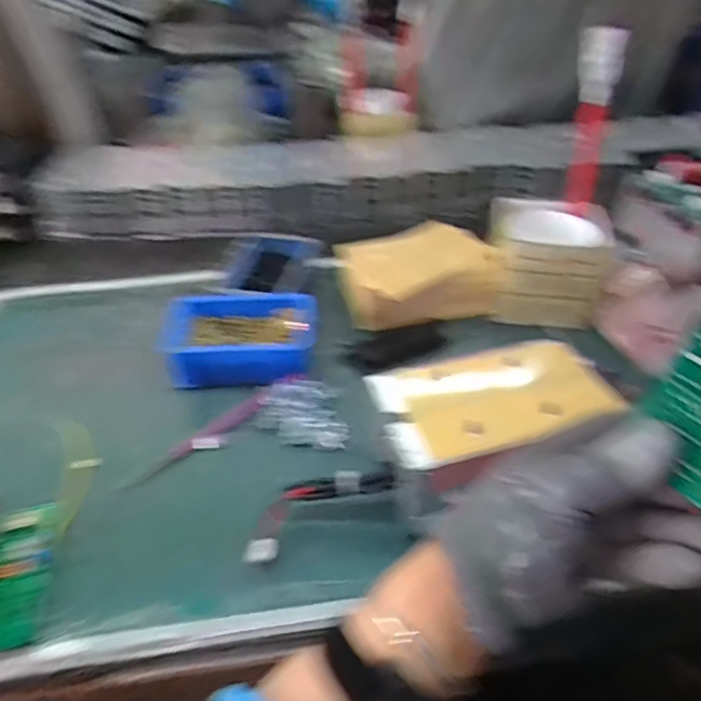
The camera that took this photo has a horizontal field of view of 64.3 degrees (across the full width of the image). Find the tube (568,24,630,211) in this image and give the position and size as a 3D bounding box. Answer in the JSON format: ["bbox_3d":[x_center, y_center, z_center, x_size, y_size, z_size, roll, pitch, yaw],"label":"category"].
[{"bbox_3d":[0.257,-0.242,0.602,0.039,0.182,0.039,11,42,14],"label":"tube"}]

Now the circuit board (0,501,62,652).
[{"bbox_3d":[-0.263,0.158,0.415,0.064,0.043,0.118,-6,41,-4],"label":"circuit board"}]

